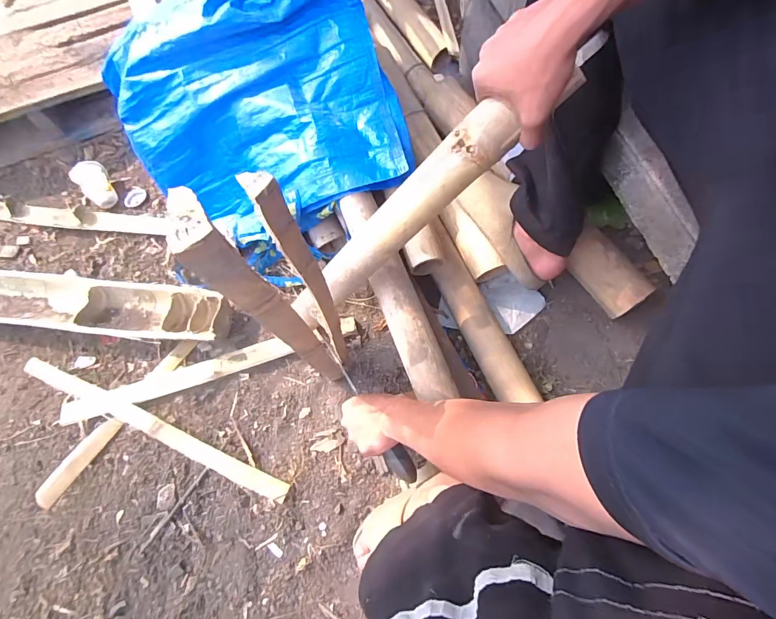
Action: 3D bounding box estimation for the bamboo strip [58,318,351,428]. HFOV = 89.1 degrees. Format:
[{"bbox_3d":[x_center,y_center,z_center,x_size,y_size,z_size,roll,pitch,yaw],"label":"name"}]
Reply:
[{"bbox_3d":[-0.313,0.103,0.711,0.526,0.014,0.040,-18,67,-4],"label":"bamboo strip"}]

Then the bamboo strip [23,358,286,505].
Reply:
[{"bbox_3d":[-0.403,0.199,0.675,0.517,0.018,0.033,24,73,7],"label":"bamboo strip"}]

